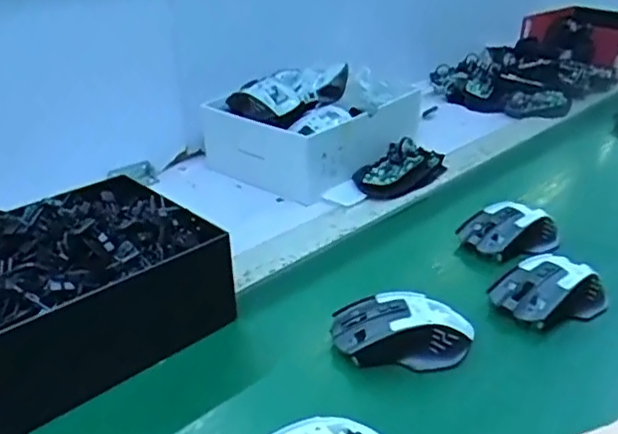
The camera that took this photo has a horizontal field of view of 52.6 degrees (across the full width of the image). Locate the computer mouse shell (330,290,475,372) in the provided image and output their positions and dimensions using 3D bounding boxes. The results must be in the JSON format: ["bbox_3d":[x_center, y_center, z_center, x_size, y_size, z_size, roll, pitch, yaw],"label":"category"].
[{"bbox_3d":[0.076,0.090,0.508,0.114,0.038,0.064,3,27,4],"label":"computer mouse shell"}]

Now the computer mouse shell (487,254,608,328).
[{"bbox_3d":[0.209,0.060,0.546,0.091,0.031,0.061,-17,33,-21],"label":"computer mouse shell"}]

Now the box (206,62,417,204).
[{"bbox_3d":[0.009,-0.135,0.854,0.202,0.109,0.250,22,39,36],"label":"box"}]

